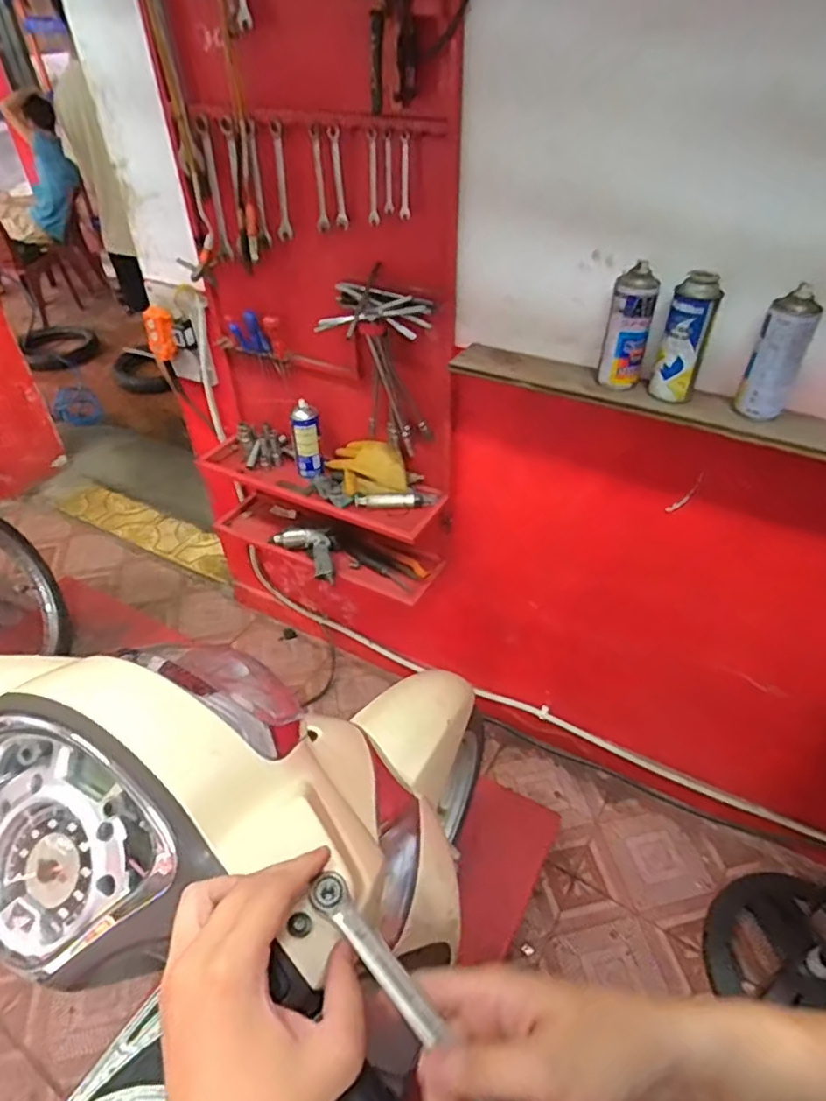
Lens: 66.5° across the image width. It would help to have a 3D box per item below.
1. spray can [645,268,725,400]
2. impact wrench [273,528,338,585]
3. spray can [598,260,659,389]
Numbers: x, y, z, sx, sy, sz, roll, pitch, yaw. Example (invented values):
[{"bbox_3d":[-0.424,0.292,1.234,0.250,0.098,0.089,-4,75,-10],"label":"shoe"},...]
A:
[{"bbox_3d":[0.402,-0.311,0.936,0.064,0.175,0.068,14,44,16],"label":"spray can"},{"bbox_3d":[-0.242,0.005,1.525,0.096,0.064,0.215,-33,51,-30],"label":"impact wrench"},{"bbox_3d":[0.328,-0.337,0.970,0.058,0.165,0.075,0,42,1],"label":"spray can"}]

